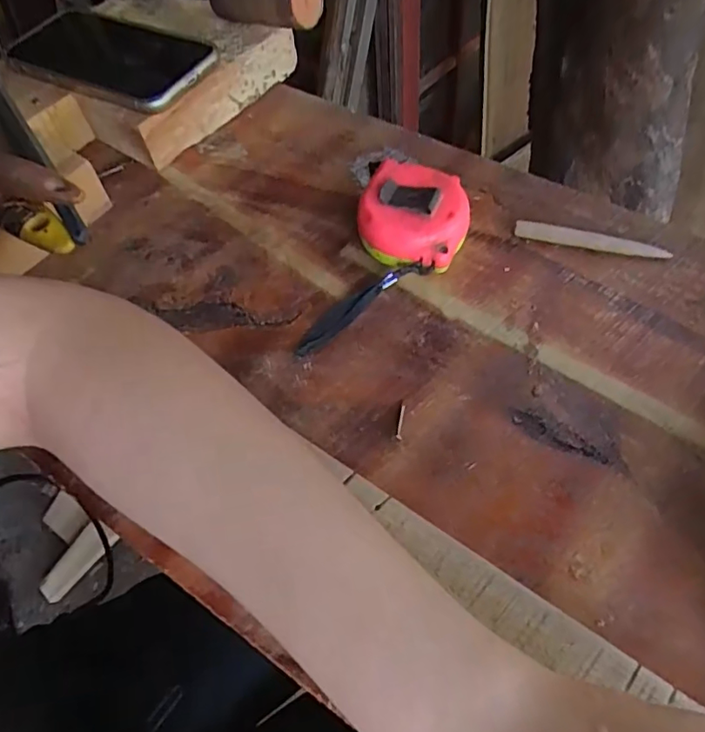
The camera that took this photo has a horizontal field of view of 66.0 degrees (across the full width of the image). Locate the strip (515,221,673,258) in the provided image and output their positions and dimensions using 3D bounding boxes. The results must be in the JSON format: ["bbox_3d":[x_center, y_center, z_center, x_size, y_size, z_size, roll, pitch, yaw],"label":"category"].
[{"bbox_3d":[0.145,-0.077,0.330,0.088,0.008,0.009,12,59,11],"label":"strip"}]

